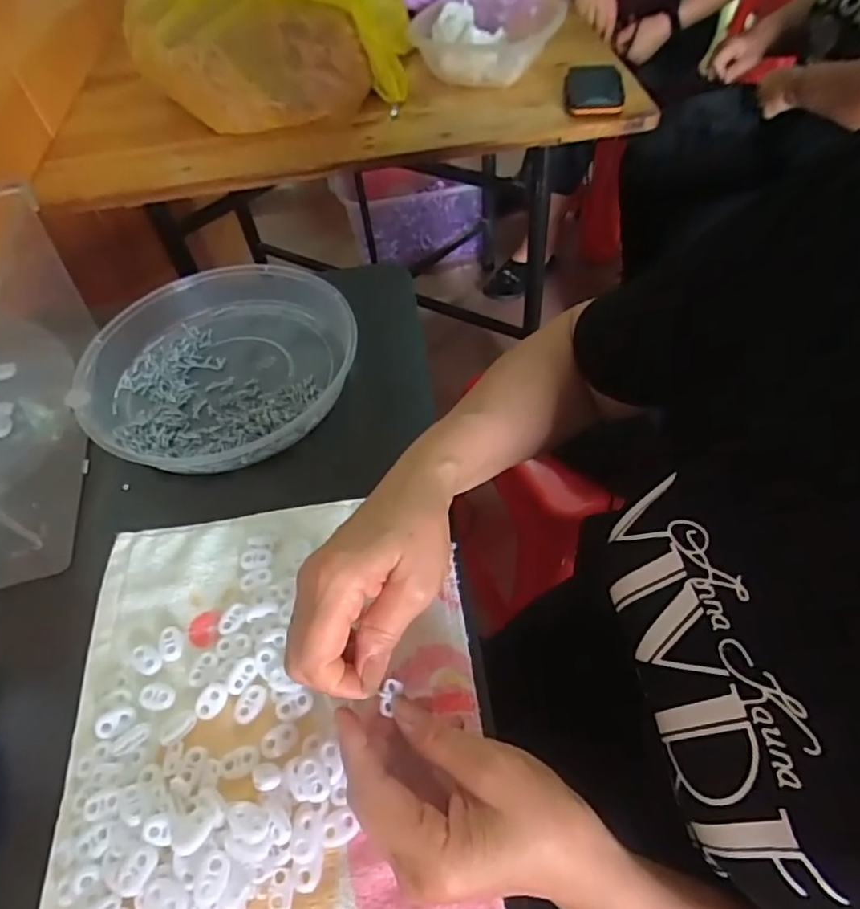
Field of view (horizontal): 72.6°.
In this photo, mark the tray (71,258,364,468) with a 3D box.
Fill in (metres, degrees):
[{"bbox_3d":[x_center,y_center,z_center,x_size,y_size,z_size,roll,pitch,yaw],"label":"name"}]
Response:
[{"bbox_3d":[-0.185,-0.078,0.515,0.239,0.039,0.221,-26,56,-14],"label":"tray"}]

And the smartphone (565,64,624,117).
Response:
[{"bbox_3d":[0.230,-0.522,0.829,0.074,0.011,0.145,-1,53,12],"label":"smartphone"}]

